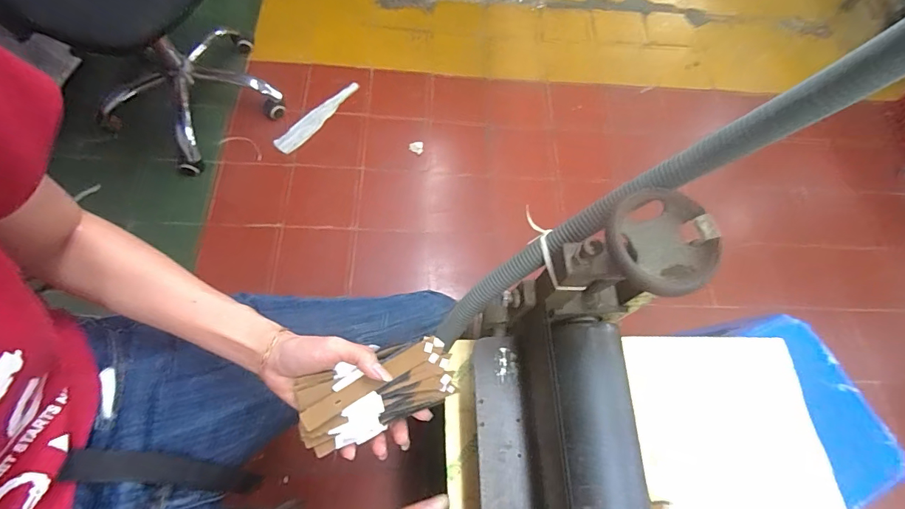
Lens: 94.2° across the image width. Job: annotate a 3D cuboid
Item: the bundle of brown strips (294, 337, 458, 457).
[{"bbox_3d":[-0.067,0.121,0.375,0.134,0.030,0.060,-20,72,-11],"label":"bundle of brown strips"}]

